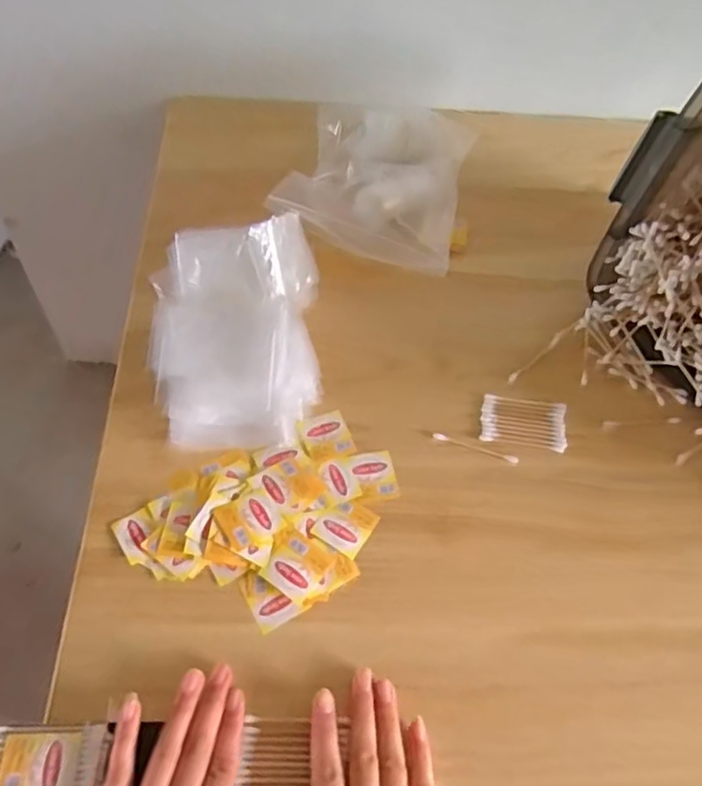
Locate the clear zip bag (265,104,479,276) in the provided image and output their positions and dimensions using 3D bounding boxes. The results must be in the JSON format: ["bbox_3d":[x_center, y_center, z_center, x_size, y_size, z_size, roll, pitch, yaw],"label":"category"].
[{"bbox_3d":[0.031,-0.227,0.683,0.179,0.049,0.233,13,55,4],"label":"clear zip bag"}]

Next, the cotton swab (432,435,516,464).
[{"bbox_3d":[0.104,0.045,0.541,0.071,0.004,0.005,18,56,7],"label":"cotton swab"}]

